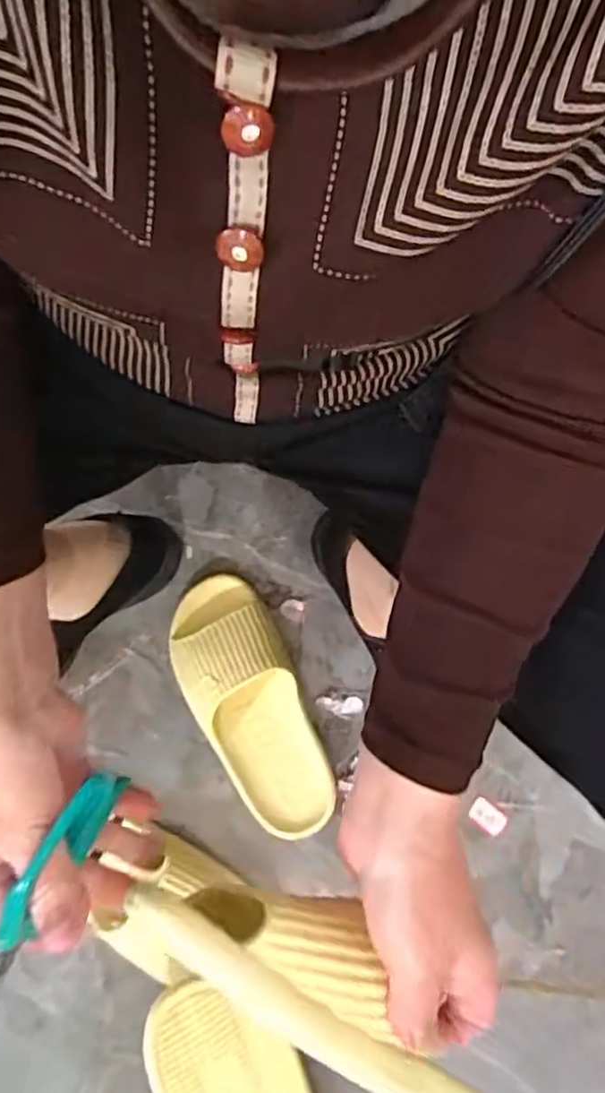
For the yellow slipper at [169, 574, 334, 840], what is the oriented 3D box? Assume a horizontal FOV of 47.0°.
[{"bbox_3d":[-0.048,0.147,0.643,0.094,0.069,0.247,-27,81,-5],"label":"yellow slipper"}]

